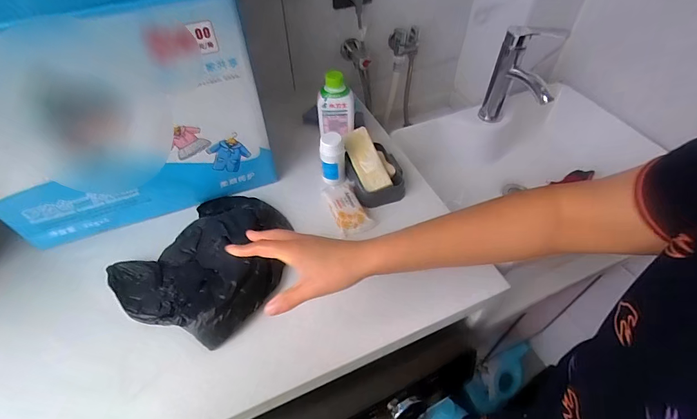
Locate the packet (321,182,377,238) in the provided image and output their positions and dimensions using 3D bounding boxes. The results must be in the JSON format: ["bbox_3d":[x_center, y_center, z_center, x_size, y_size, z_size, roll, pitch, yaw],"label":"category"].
[{"bbox_3d":[-0.003,-0.004,0.599,0.055,0.022,0.100,-19,50,-16],"label":"packet"}]

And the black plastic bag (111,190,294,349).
[{"bbox_3d":[-0.197,0.066,0.530,0.216,0.041,0.247,30,54,25],"label":"black plastic bag"}]

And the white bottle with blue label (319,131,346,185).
[{"bbox_3d":[-0.027,-0.088,0.621,0.042,0.083,0.043,-4,47,-3],"label":"white bottle with blue label"}]

